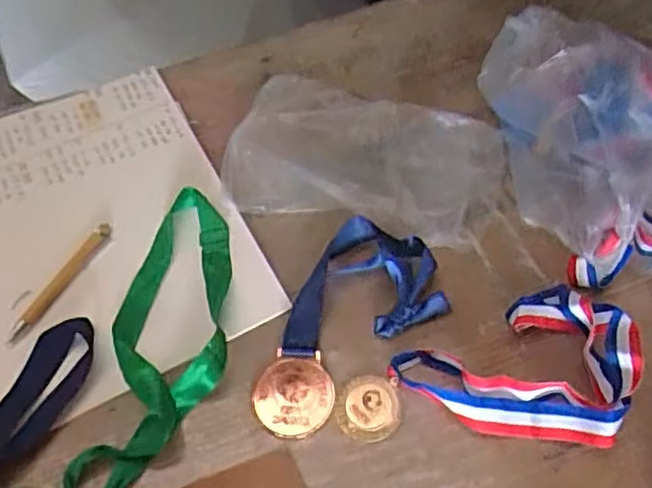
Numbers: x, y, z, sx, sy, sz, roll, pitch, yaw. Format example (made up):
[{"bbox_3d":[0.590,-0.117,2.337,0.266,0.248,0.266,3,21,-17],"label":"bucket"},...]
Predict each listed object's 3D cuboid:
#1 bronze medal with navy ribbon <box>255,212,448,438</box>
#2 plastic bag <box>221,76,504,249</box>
[{"bbox_3d":[0.017,0.067,0.529,0.105,0.030,0.187,27,62,22],"label":"bronze medal with navy ribbon"},{"bbox_3d":[0.033,-0.085,0.624,0.247,0.031,0.164,16,58,15],"label":"plastic bag"}]

